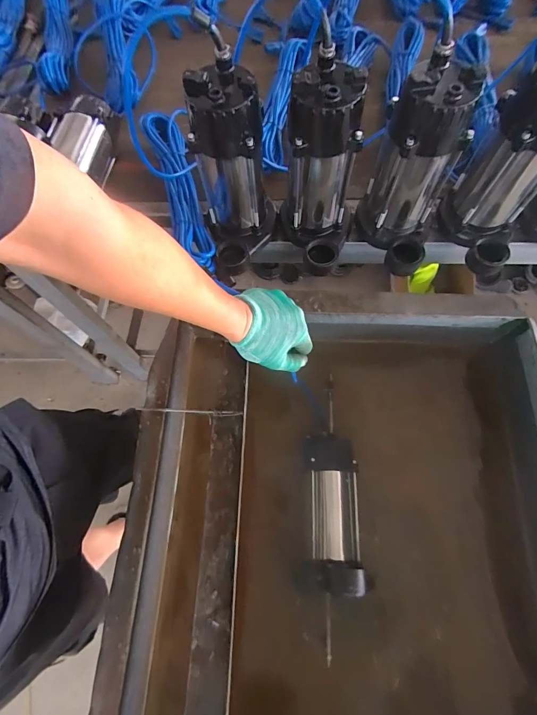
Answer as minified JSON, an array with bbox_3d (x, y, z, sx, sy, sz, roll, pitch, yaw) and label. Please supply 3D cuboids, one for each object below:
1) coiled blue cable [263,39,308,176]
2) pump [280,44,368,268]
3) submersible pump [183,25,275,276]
[{"bbox_3d":[0.026,-0.511,0.683,0.076,0.043,0.390,7,69,5],"label":"coiled blue cable"},{"bbox_3d":[0.067,-0.246,0.490,0.115,0.240,0.135,13,69,7],"label":"pump"},{"bbox_3d":[-0.052,-0.251,0.499,0.111,0.252,0.150,-1,68,2],"label":"submersible pump"}]

